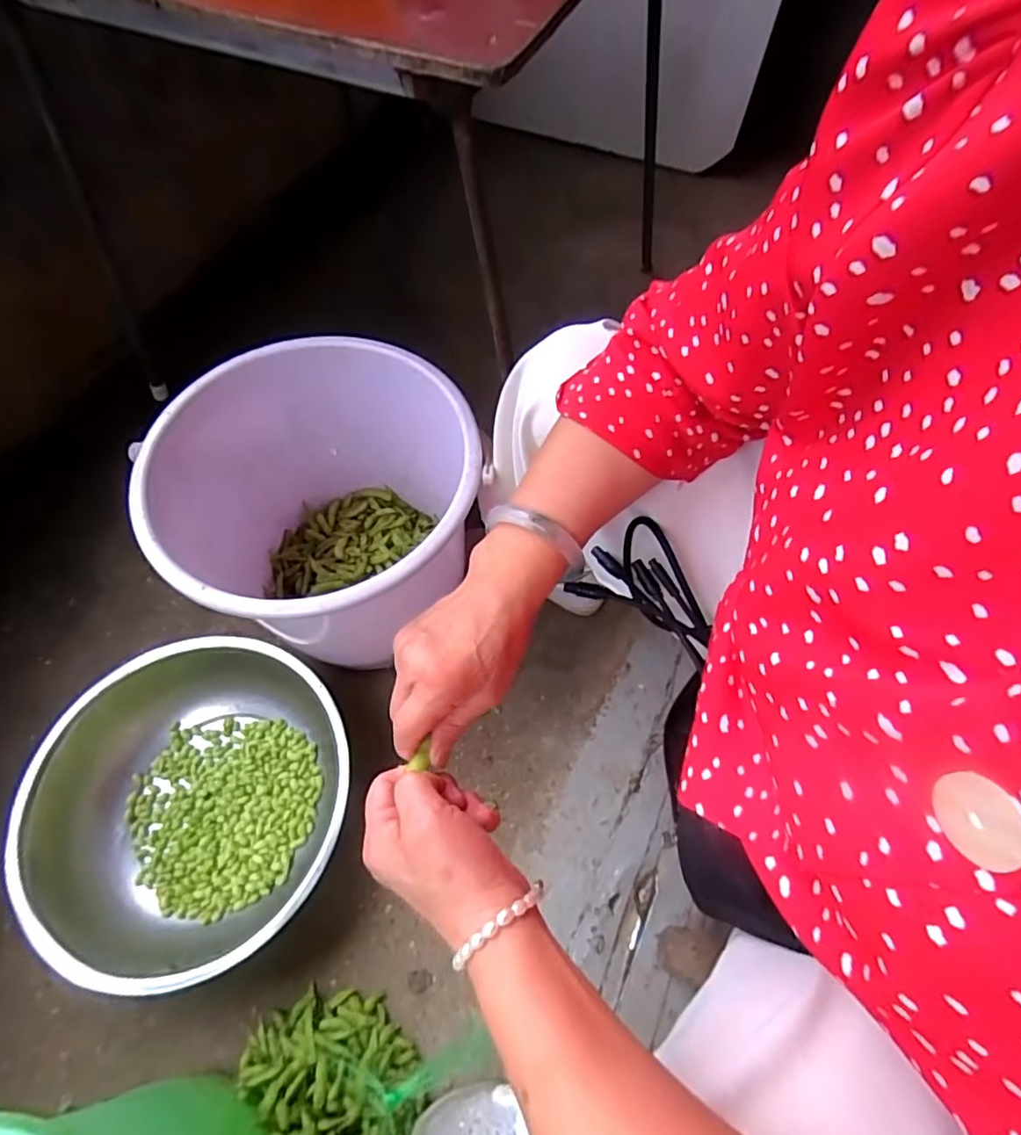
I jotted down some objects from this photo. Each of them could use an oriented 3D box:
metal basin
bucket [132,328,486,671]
[{"bbox_3d":[-0.363,0.274,0.689,0.344,0.107,0.347,0,62,0],"label":"metal basin"},{"bbox_3d":[-0.206,-0.053,0.705,0.334,0.271,0.336,0,62,0],"label":"bucket"}]

